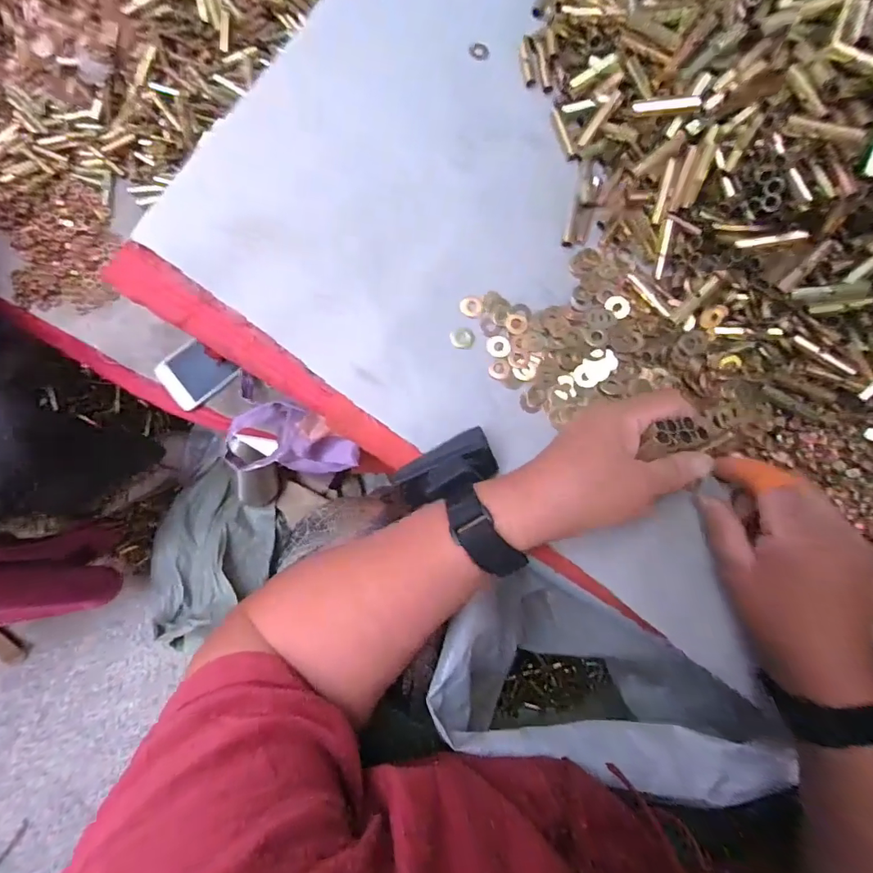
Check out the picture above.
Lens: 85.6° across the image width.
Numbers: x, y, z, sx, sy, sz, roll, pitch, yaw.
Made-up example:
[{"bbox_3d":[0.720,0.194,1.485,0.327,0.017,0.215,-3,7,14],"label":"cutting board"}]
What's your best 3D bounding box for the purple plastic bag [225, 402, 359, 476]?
[{"bbox_3d":[-0.143,0.005,0.475,0.134,0.098,0.062,4,80,-1],"label":"purple plastic bag"}]

